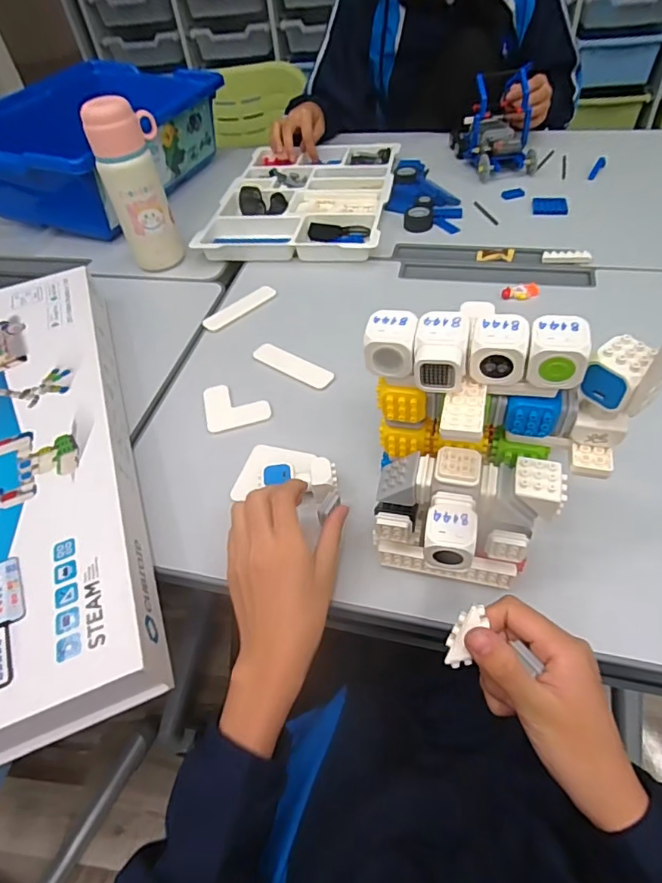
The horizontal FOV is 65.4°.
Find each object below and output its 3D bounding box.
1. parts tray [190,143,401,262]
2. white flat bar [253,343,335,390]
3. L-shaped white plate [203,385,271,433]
[{"bbox_3d":[-0.037,-0.400,0.839,0.269,0.034,0.368,3,50,10],"label":"parts tray"},{"bbox_3d":[-0.044,-0.088,0.587,0.106,0.004,0.031,28,58,27],"label":"white flat bar"},{"bbox_3d":[-0.102,-0.040,0.555,0.067,0.007,0.064,-15,49,-5],"label":"L-shaped white plate"}]

